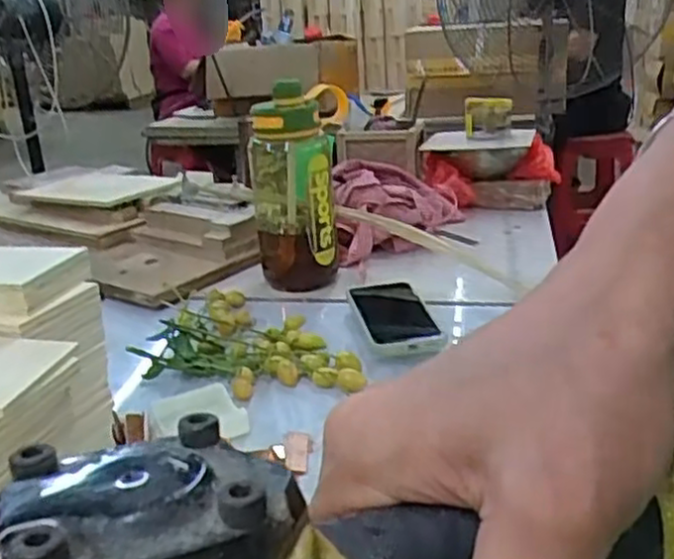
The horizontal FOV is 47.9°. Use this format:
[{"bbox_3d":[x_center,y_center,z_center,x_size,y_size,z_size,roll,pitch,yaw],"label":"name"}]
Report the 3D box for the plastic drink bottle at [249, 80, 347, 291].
[{"bbox_3d":[-0.045,-0.119,0.980,0.128,0.245,0.102,-5,20,-4],"label":"plastic drink bottle"}]

